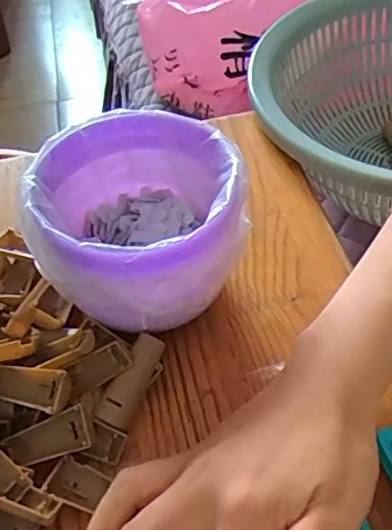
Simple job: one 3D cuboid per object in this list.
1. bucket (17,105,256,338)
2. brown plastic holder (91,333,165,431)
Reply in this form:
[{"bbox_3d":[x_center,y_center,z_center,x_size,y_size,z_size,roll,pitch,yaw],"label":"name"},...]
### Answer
[{"bbox_3d":[-0.031,-0.014,0.335,0.108,0.091,0.104,-3,48,3],"label":"bucket"},{"bbox_3d":[-0.034,0.059,0.312,0.017,0.013,0.049,22,68,22],"label":"brown plastic holder"}]

